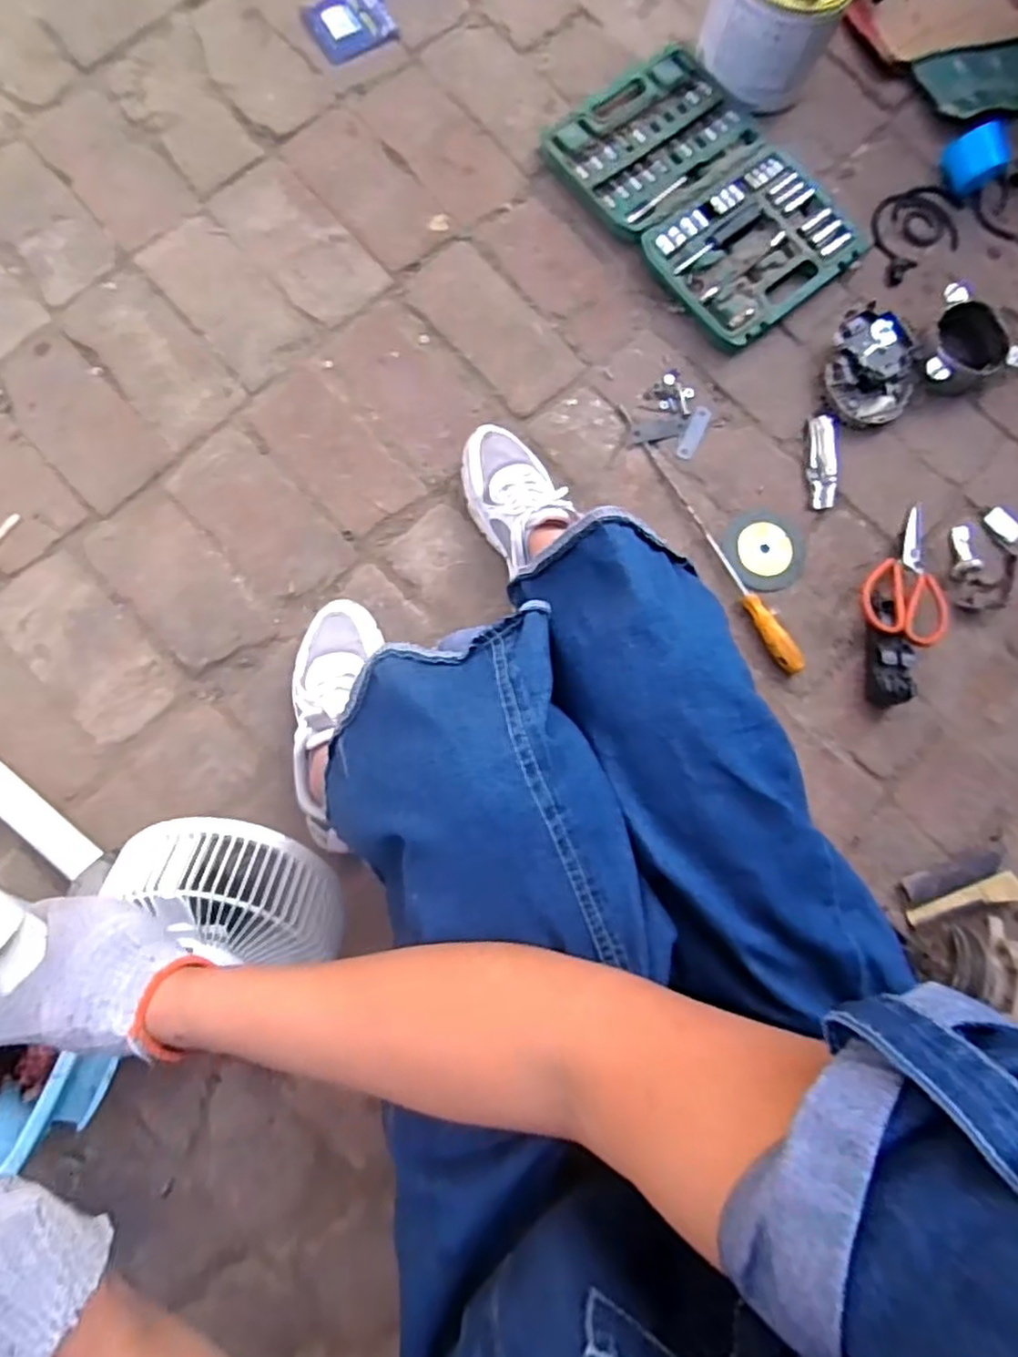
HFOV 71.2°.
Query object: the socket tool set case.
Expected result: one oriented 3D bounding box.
[{"bbox_3d":[0.253,-0.637,0.933,0.255,0.034,0.393,-40,87,-8],"label":"socket tool set case"}]

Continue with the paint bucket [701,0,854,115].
[{"bbox_3d":[0.333,-0.832,0.899,0.151,0.152,0.124,25,81,0],"label":"paint bucket"}]

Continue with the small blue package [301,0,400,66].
[{"bbox_3d":[-0.211,-0.879,0.954,0.106,0.006,0.089,-26,89,-1],"label":"small blue package"}]

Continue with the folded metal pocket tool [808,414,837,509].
[{"bbox_3d":[0.395,-0.274,0.893,0.027,0.020,0.122,0,82,-4],"label":"folded metal pocket tool"}]

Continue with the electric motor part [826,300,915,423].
[{"bbox_3d":[0.456,-0.394,0.904,0.106,0.045,0.143,-6,82,-5],"label":"electric motor part"}]

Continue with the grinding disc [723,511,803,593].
[{"bbox_3d":[0.319,-0.161,0.879,0.093,0.011,0.101,1,82,-4],"label":"grinding disc"}]

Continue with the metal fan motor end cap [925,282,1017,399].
[{"bbox_3d":[0.594,-0.417,0.915,0.122,0.052,0.134,19,81,-1],"label":"metal fan motor end cap"}]

